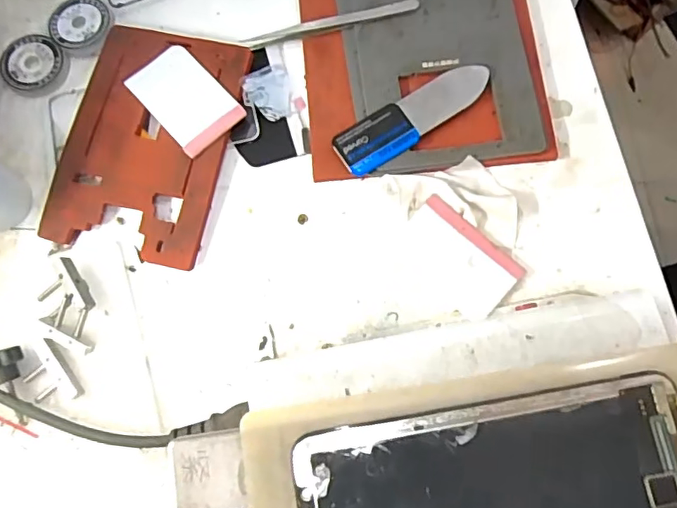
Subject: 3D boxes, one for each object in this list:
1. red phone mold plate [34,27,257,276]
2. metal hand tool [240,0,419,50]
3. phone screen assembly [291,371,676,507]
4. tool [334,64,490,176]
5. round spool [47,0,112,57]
[{"bbox_3d":[-0.136,-0.083,0.379,0.111,0.010,0.169,13,77,3],"label":"red phone mold plate"},{"bbox_3d":[-0.006,-0.169,0.387,0.127,0.008,0.011,-12,77,-3],"label":"metal hand tool"},{"bbox_3d":[0.059,0.084,0.183,0.142,0.005,0.068,-10,77,-2],"label":"phone screen assembly"},{"bbox_3d":[0.054,-0.097,0.371,0.118,0.009,0.033,-31,78,-7],"label":"tool"},{"bbox_3d":[-0.196,-0.175,0.402,0.043,0.004,0.046,30,78,7],"label":"round spool"}]

